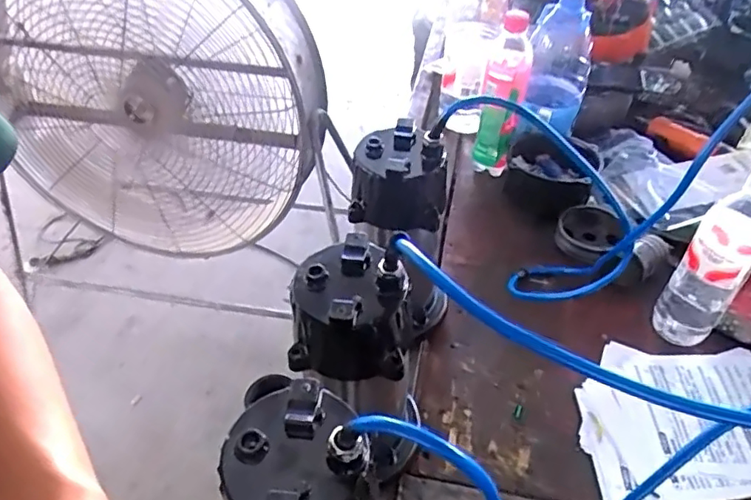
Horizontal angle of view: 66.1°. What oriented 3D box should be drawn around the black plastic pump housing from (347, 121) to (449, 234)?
[{"bbox_3d":[0.021,-0.073,0.551,0.089,0.070,0.089,2,44,2],"label":"black plastic pump housing"}]

